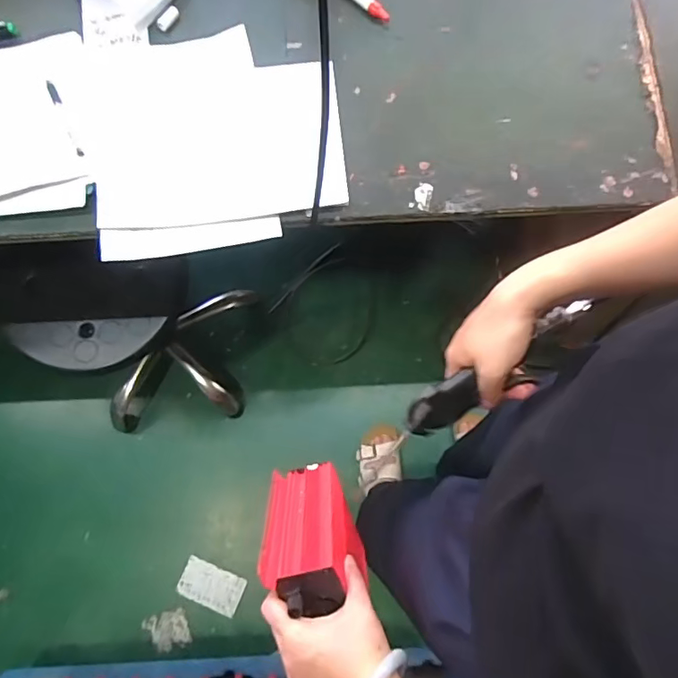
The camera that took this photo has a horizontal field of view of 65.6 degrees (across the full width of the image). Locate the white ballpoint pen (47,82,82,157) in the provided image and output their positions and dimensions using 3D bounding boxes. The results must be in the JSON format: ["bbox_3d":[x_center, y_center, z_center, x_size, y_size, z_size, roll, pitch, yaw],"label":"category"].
[{"bbox_3d":[-0.332,-0.266,0.635,0.009,0.008,0.107,-25,77,-8],"label":"white ballpoint pen"}]

